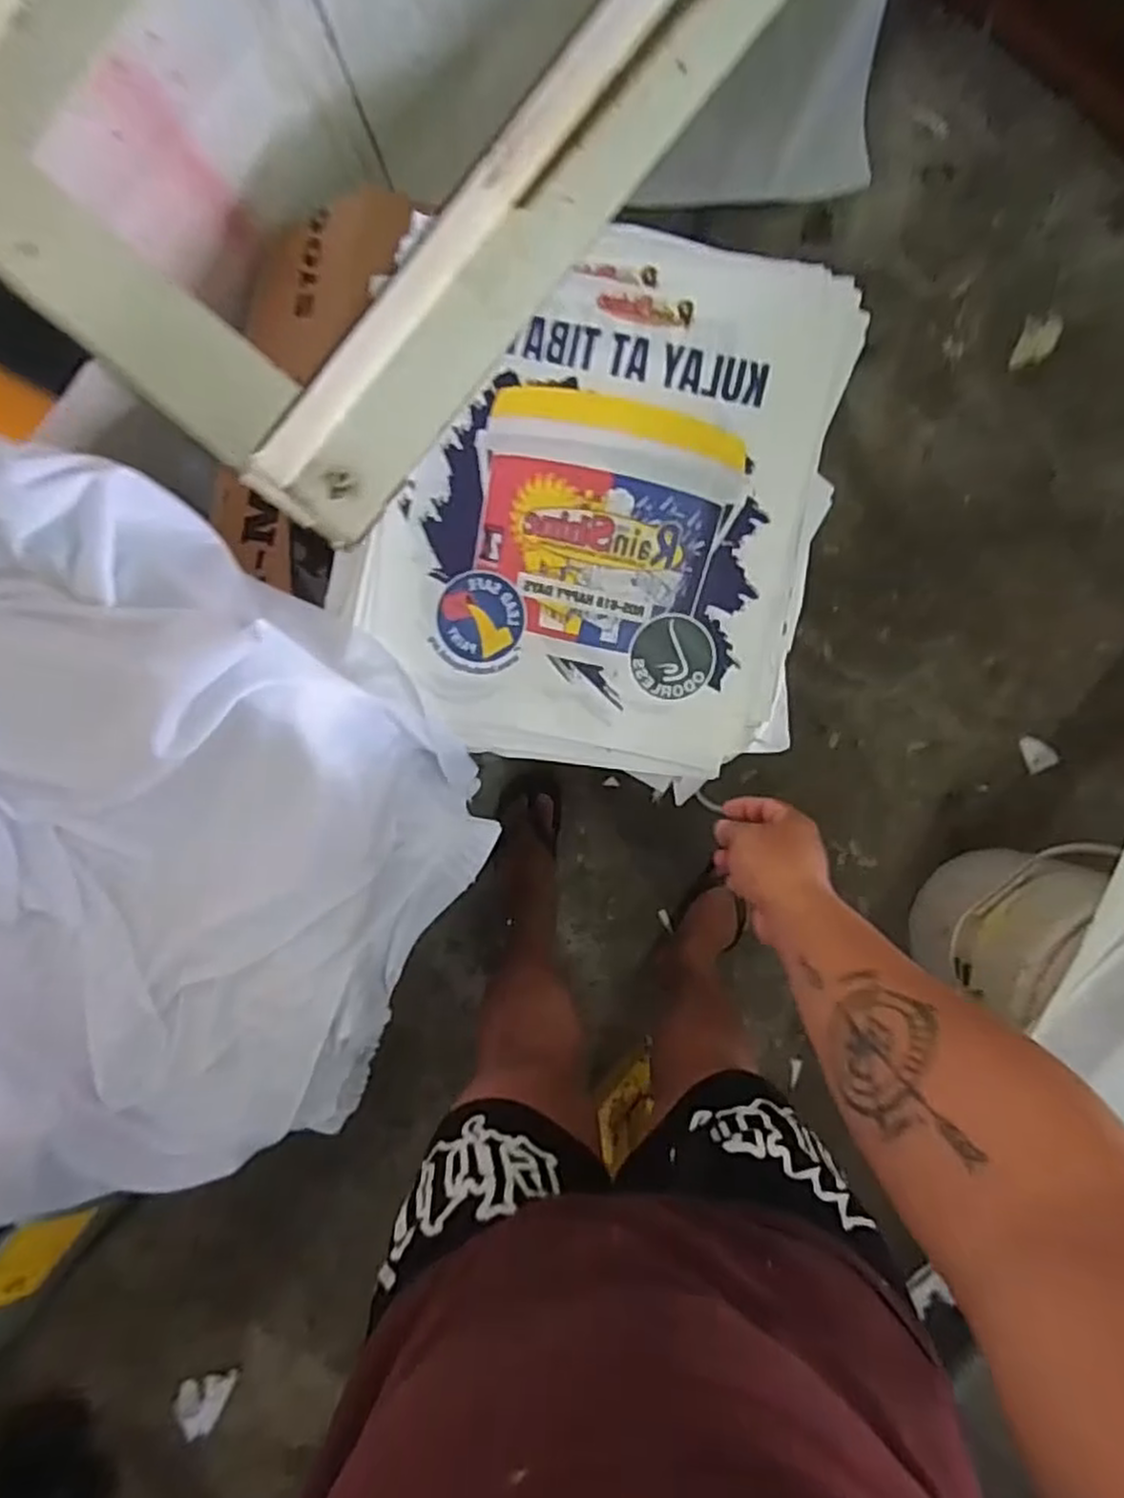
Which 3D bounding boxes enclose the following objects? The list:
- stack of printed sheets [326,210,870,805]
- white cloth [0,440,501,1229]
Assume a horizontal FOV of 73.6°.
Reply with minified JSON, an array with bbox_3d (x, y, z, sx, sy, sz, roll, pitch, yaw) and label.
[{"bbox_3d":[0.030,-0.200,0.660,0.410,0.082,0.454,9,96,0],"label":"stack of printed sheets"},{"bbox_3d":[-0.386,0.124,0.628,0.515,0.214,0.606,33,91,-3],"label":"white cloth"}]

